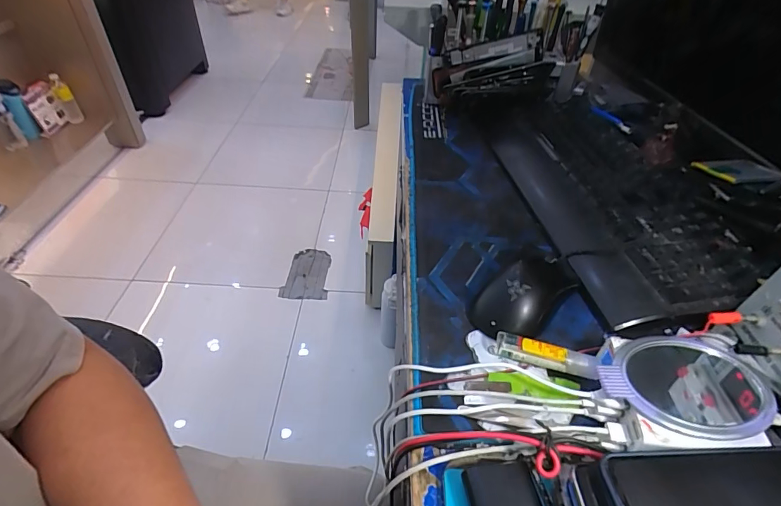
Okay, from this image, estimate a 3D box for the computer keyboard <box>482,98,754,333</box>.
[{"bbox_3d":[0.264,-0.098,0.550,0.181,0.027,0.462,-7,43,0],"label":"computer keyboard"}]

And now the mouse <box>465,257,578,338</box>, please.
[{"bbox_3d":[0.127,0.035,0.402,0.111,0.034,0.065,-33,54,-32],"label":"mouse"}]

